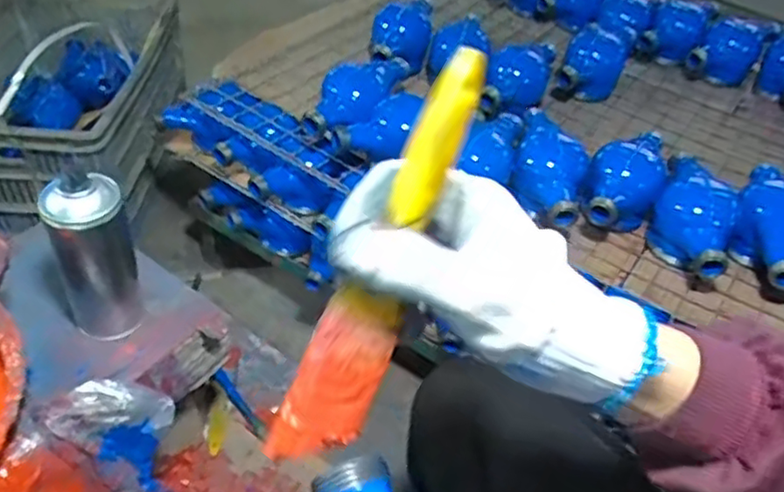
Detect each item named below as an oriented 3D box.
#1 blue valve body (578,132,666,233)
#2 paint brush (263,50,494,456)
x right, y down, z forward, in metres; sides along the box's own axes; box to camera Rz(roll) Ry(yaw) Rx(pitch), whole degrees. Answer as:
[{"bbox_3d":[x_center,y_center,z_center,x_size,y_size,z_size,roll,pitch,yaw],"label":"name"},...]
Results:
[{"bbox_3d":[0.271,-0.067,0.776,0.082,0.085,0.174,23,46,16],"label":"blue valve body"},{"bbox_3d":[-0.001,0.006,0.262,0.027,0.172,0.023,25,2,18],"label":"paint brush"}]

